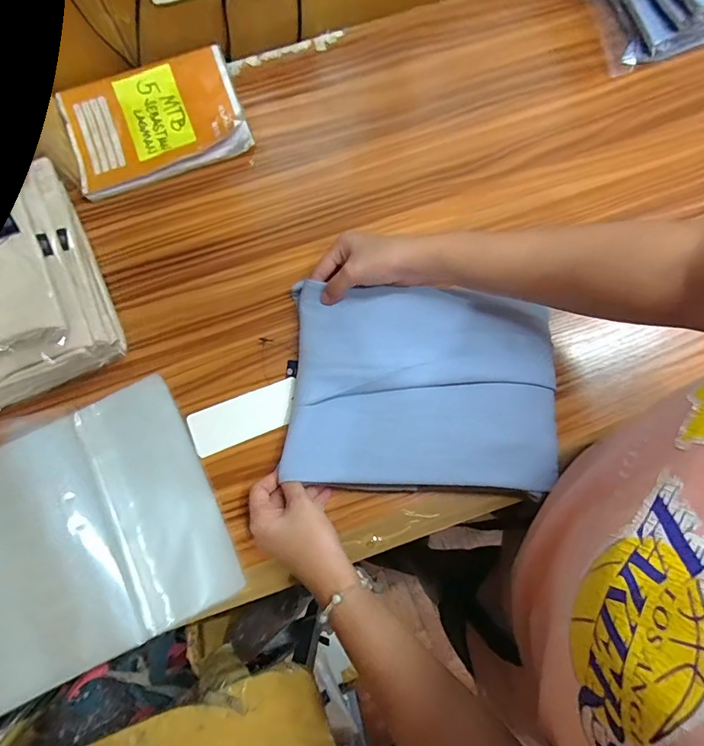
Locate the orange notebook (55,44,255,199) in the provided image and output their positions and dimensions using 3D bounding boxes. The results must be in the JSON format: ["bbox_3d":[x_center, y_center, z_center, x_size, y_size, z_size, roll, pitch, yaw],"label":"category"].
[{"bbox_3d":[-0.232,-0.298,0.533,0.197,0.022,0.146,-20,78,-4],"label":"orange notebook"}]

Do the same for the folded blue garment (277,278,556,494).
[{"bbox_3d":[0.069,0.013,0.443,0.254,0.027,0.195,3,77,1],"label":"folded blue garment"}]

